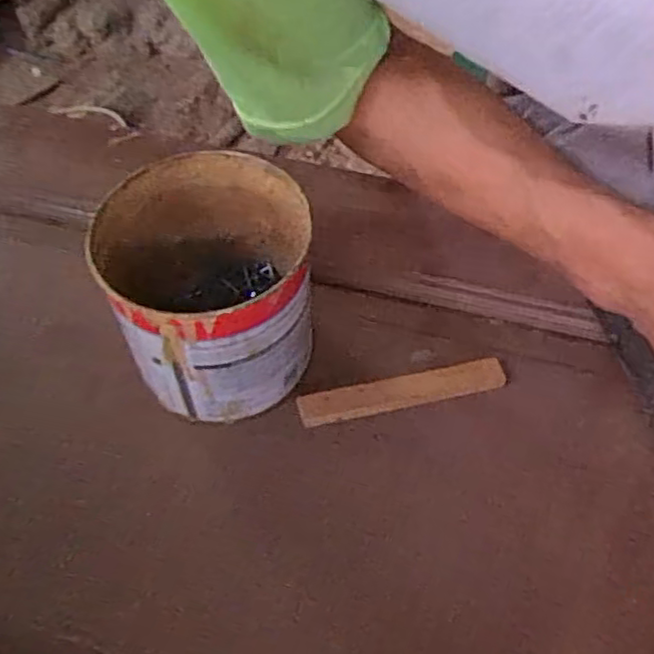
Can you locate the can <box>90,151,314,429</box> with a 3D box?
[{"bbox_3d":[-0.059,-0.019,0.368,0.099,0.096,0.104,0,53,2],"label":"can"}]

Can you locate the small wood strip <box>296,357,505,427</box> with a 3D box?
[{"bbox_3d":[0.042,0.037,0.389,0.116,0.007,0.019,-11,81,-8],"label":"small wood strip"}]

